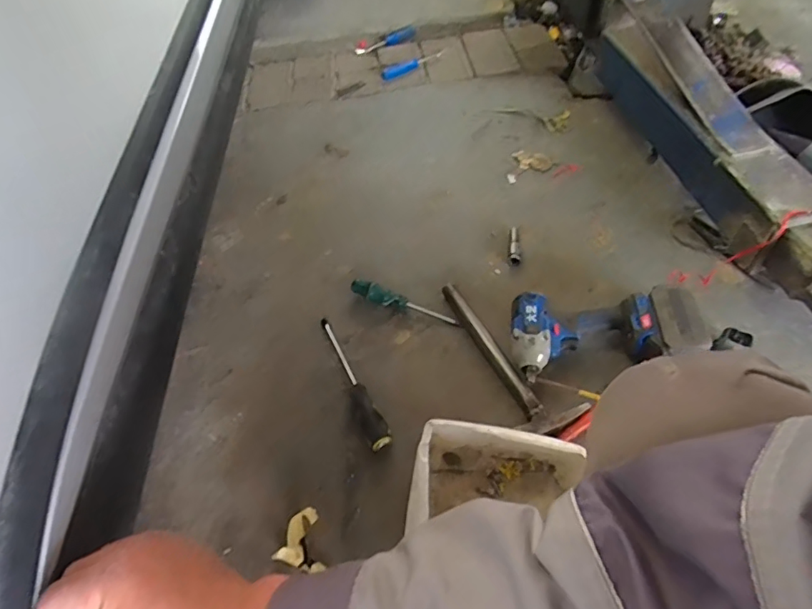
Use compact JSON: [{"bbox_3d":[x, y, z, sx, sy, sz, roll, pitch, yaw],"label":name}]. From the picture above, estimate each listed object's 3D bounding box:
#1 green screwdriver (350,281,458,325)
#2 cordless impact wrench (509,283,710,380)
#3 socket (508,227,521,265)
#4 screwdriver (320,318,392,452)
[{"bbox_3d":[-0.004,-0.006,0.850,0.190,0.031,0.029,15,55,17],"label":"green screwdriver"},{"bbox_3d":[0.281,0.035,0.756,0.249,0.083,0.132,-5,52,2],"label":"cordless impact wrench"},{"bbox_3d":[0.190,-0.103,0.911,0.021,0.019,0.080,3,52,8],"label":"socket"},{"bbox_3d":[-0.089,0.110,0.779,0.035,0.027,0.254,-26,54,-14],"label":"screwdriver"}]

